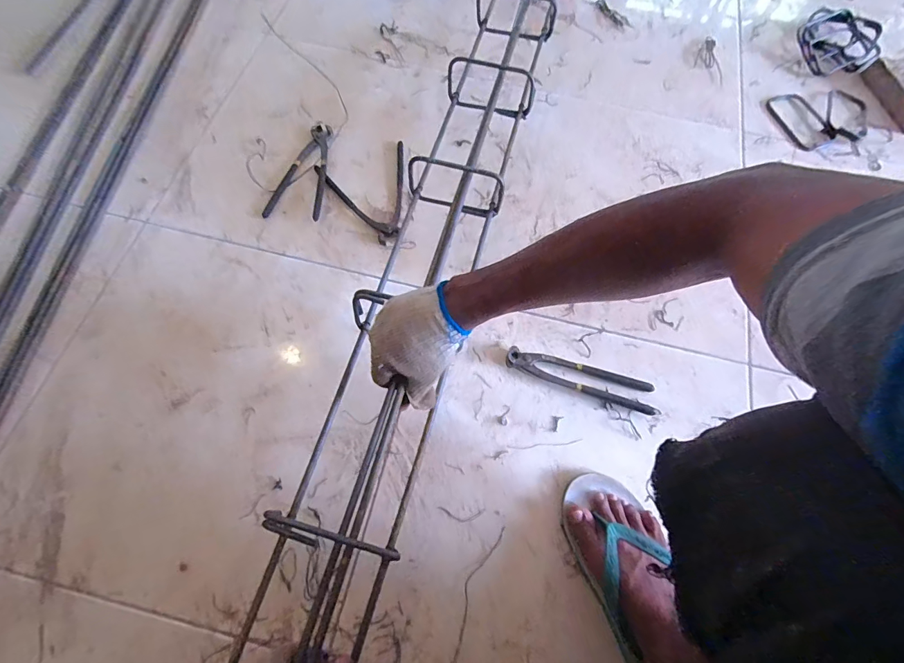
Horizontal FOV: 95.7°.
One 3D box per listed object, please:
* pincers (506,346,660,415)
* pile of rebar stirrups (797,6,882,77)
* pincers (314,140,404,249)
[{"bbox_3d":[0.195,0.068,0.616,0.229,0.021,0.045,18,68,4],"label":"pincers"},{"bbox_3d":[0.848,-0.644,0.895,0.185,0.028,0.157,-10,71,-4],"label":"pile of rebar stirrups"},{"bbox_3d":[-0.136,-0.240,0.722,0.161,0.019,0.193,-19,70,-10],"label":"pincers"}]

